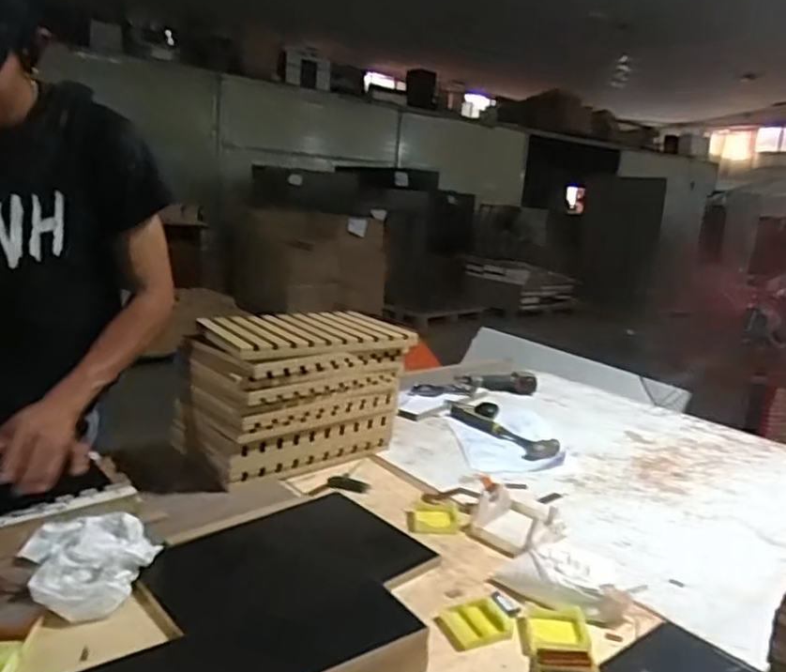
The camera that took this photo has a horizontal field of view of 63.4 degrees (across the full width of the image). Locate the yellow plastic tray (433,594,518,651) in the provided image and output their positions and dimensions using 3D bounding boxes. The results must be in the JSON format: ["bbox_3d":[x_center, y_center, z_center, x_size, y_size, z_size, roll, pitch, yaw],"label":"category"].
[{"bbox_3d":[0.097,0.335,0.747,0.081,0.015,0.066,-2,14,-29],"label":"yellow plastic tray"}]

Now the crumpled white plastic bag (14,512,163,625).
[{"bbox_3d":[-0.369,0.273,0.786,0.145,0.045,0.185,-4,16,-37],"label":"crumpled white plastic bag"}]

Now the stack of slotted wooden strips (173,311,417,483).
[{"bbox_3d":[-0.182,0.091,1.167,0.357,0.230,0.227,-5,16,-38],"label":"stack of slotted wooden strips"}]

